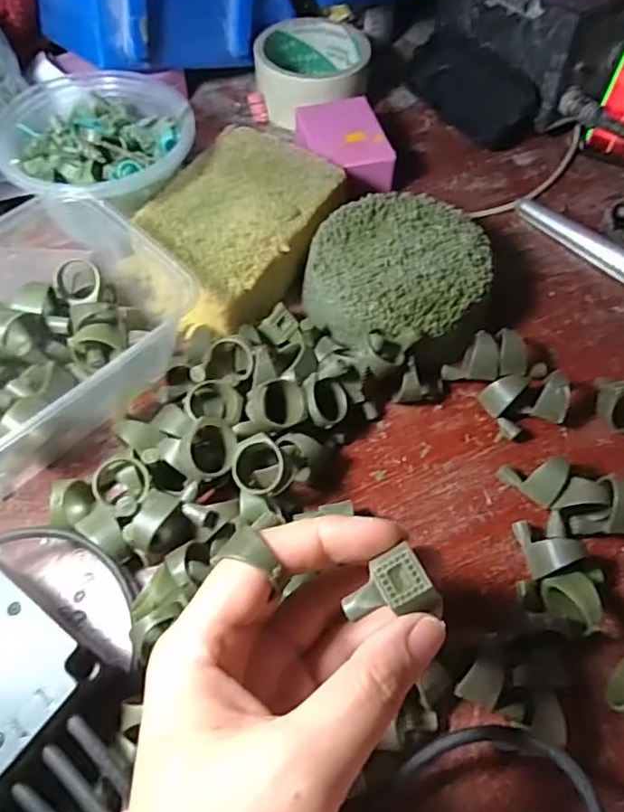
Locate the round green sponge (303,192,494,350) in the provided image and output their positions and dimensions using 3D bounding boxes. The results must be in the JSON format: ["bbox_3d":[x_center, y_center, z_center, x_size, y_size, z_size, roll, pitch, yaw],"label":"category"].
[{"bbox_3d":[0.048,-0.073,0.330,0.097,0.044,0.096,0,60,0],"label":"round green sponge"}]

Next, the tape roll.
[{"bbox_3d":[0.000,-0.259,0.442,0.084,0.042,0.081,0,60,0],"label":"tape roll"}]

